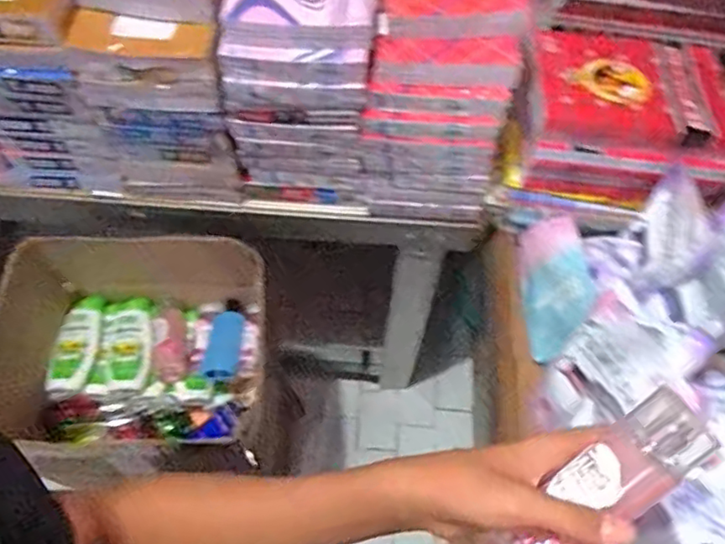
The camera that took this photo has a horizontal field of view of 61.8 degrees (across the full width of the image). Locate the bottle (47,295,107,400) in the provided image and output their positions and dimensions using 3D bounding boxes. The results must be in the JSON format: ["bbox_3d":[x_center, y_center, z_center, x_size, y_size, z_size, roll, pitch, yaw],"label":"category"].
[{"bbox_3d":[-0.444,0.115,0.955,0.063,0.034,0.176,8,61,3],"label":"bottle"}]

